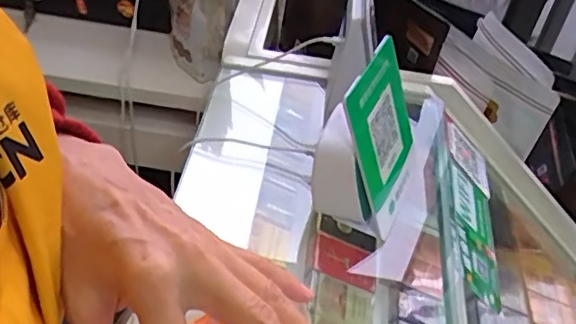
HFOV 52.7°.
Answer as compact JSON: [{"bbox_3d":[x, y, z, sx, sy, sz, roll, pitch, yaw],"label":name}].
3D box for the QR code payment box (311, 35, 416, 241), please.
[{"bbox_3d":[0.079,-0.020,0.543,0.087,0.142,0.115,18,46,11],"label":"QR code payment box"}]

